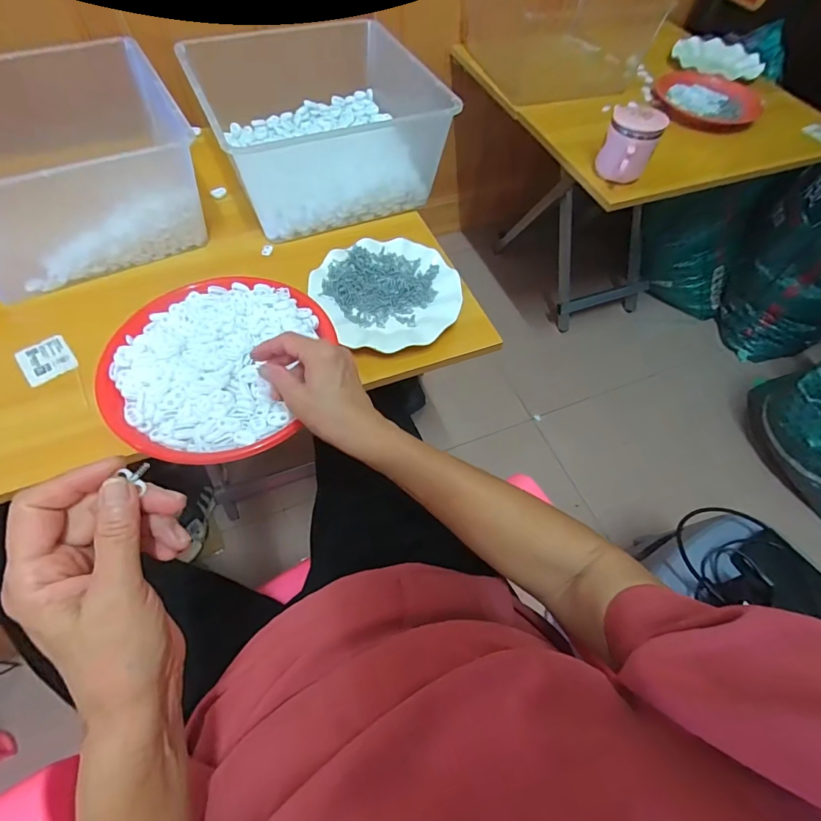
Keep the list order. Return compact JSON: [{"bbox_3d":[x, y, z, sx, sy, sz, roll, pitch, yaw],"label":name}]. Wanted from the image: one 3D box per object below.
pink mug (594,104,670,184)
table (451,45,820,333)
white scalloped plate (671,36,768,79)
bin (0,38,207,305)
[{"bbox_3d":[0.339,-0.414,0.703,0.080,0.078,0.090,23,60,10],"label":"pink mug"},{"bbox_3d":[0.471,-0.539,1.119,0.624,0.474,0.582,-17,61,-14],"label":"table"},{"bbox_3d":[0.692,-0.792,1.014,0.185,0.026,0.185,2,59,-3],"label":"white scalloped plate"},{"bbox_3d":[-0.436,-0.307,0.562,0.290,0.134,0.285,-26,64,-18],"label":"bin"}]

